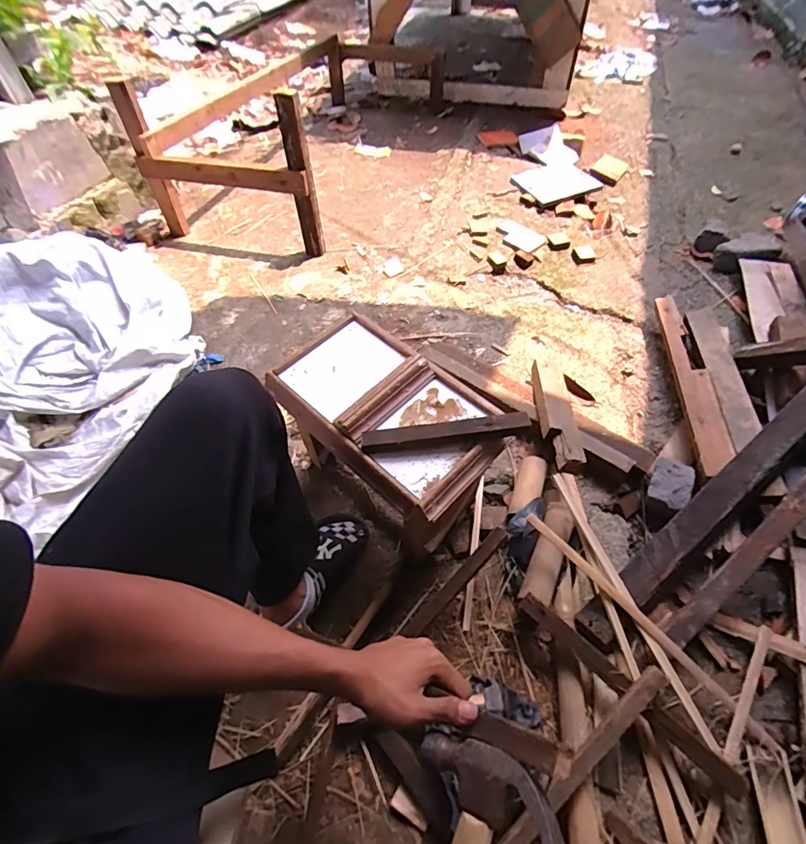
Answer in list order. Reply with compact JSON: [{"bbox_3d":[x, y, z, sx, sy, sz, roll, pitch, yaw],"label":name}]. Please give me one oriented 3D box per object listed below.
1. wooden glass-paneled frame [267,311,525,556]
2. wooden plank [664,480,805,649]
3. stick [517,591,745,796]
[{"bbox_3d":[-0.027,-0.030,0.728,0.231,0.058,0.389,-37,59,-23],"label":"wooden glass-paneled frame"},{"bbox_3d":[0.671,0.130,0.766,0.646,0.062,0.048,-44,61,-4],"label":"wooden plank"},{"bbox_3d":[0.325,0.388,0.665,0.355,0.031,0.030,37,63,26],"label":"stick"}]

